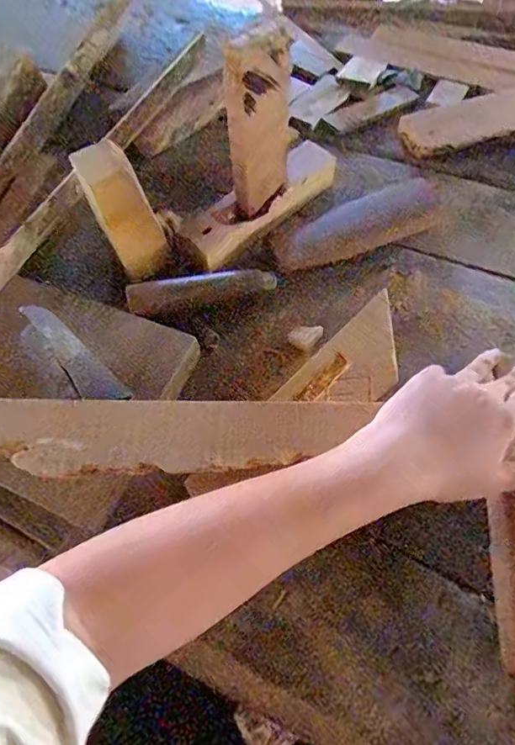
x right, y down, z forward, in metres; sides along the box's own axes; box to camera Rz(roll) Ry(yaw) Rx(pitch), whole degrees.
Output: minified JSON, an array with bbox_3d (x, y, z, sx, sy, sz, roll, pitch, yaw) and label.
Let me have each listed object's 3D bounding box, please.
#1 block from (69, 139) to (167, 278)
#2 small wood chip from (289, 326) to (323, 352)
[{"bbox_3d":[-0.120,-0.146,0.436,0.048,0.126,0.031,-26,61,-11],"label":"block"},{"bbox_3d":[0.045,-0.034,0.439,0.023,0.006,0.028,35,68,21],"label":"small wood chip"}]

